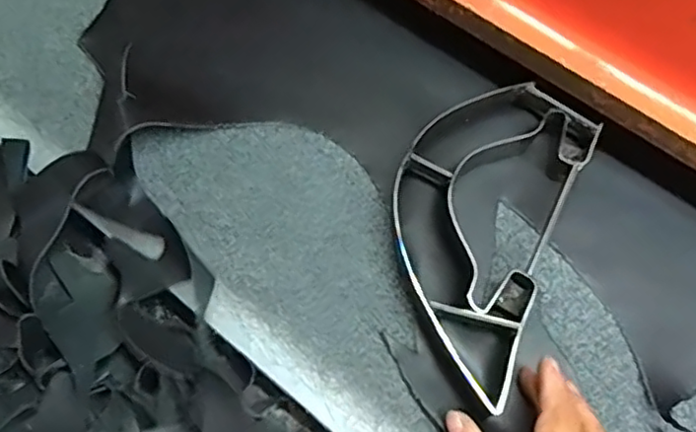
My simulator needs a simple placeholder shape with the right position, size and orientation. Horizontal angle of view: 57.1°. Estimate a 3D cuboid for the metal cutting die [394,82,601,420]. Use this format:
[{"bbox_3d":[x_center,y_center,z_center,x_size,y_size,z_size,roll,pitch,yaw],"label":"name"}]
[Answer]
[{"bbox_3d":[0.089,0.006,0.458,0.118,0.039,0.235,22,69,9],"label":"metal cutting die"}]

